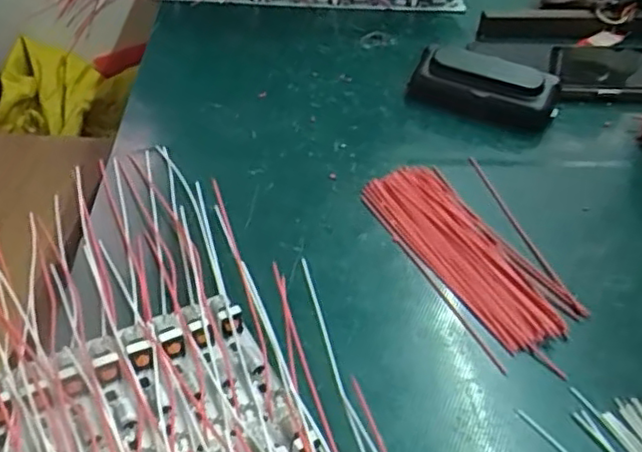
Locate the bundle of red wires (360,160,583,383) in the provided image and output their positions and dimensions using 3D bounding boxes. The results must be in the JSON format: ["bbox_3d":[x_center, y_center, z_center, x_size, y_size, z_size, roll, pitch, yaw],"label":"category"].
[{"bbox_3d":[0.086,0.013,0.374,0.074,0.011,0.153,-13,45,-19],"label":"bundle of red wires"}]

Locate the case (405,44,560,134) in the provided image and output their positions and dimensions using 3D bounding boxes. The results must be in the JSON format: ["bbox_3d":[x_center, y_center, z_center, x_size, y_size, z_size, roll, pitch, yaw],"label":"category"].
[{"bbox_3d":[0.122,-0.104,0.493,0.109,0.038,0.049,15,43,11],"label":"case"}]

